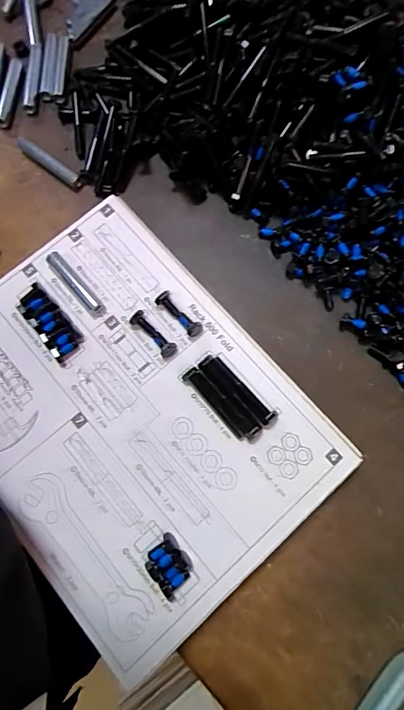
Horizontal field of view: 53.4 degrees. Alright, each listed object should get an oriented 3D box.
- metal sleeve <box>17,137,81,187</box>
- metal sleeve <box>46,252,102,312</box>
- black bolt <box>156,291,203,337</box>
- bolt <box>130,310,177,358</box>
[{"bbox_3d":[-0.181,-0.226,0.467,0.094,0.011,0.015,38,80,7],"label":"metal sleeve"},{"bbox_3d":[-0.128,-0.073,0.402,0.013,0.014,0.074,-41,81,-8],"label":"metal sleeve"},{"bbox_3d":[-0.023,-0.041,0.394,0.015,0.015,0.055,-41,81,-8],"label":"black bolt"},{"bbox_3d":[-0.049,-0.021,0.394,0.016,0.014,0.058,-41,81,-8],"label":"bolt"}]

